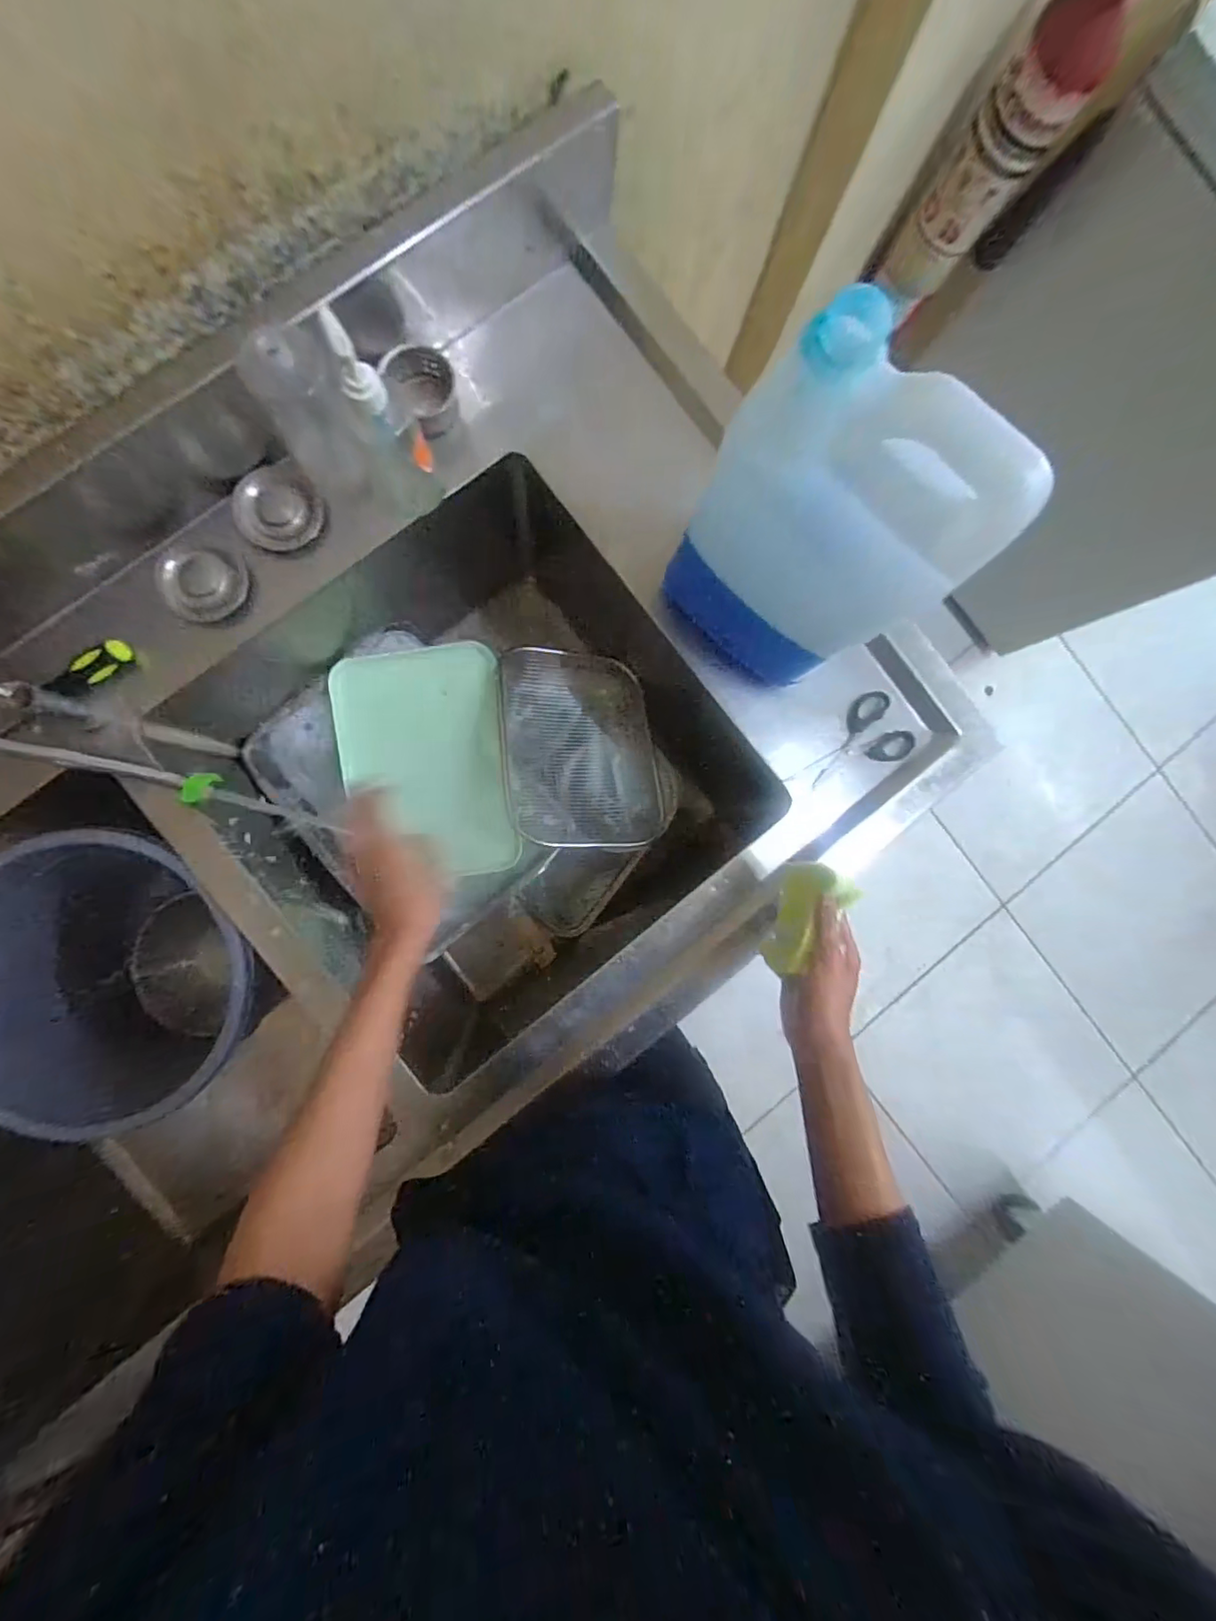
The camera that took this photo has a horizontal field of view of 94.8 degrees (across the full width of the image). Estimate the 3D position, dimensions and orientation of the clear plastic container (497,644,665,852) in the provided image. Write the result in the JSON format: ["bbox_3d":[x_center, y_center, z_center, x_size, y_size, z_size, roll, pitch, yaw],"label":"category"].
[{"bbox_3d":[-0.040,-0.096,0.772,0.217,0.065,0.299,-5,71,-25],"label":"clear plastic container"}]

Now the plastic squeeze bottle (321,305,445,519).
[{"bbox_3d":[-0.203,-0.344,0.502,0.067,0.185,0.056,-23,90,-4],"label":"plastic squeeze bottle"}]

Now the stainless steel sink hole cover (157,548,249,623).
[{"bbox_3d":[-0.412,-0.230,0.570,0.079,0.029,0.070,19,87,-3],"label":"stainless steel sink hole cover"}]

